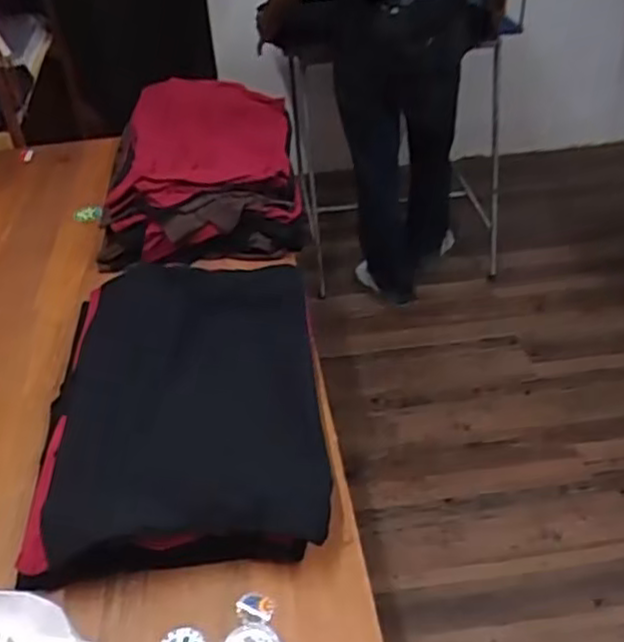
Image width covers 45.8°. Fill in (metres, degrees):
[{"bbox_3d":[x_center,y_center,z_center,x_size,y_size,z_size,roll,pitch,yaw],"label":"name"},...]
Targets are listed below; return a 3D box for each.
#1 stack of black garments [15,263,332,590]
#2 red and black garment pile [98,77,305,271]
[{"bbox_3d":[-0.177,0.099,1.012,0.374,0.092,0.517,-6,40,-4],"label":"stack of black garments"},{"bbox_3d":[-0.217,-0.322,1.454,0.361,0.152,0.482,-5,40,-3],"label":"red and black garment pile"}]

